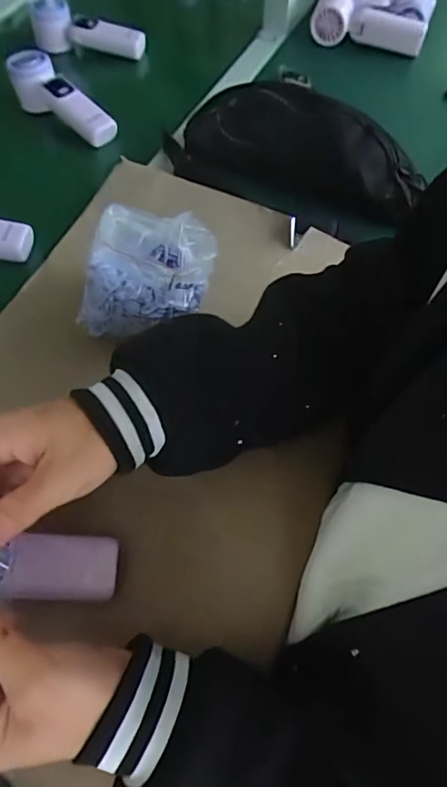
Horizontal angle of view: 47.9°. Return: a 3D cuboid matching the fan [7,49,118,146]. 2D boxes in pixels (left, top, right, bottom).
[{"bbox_3d":[-0.204,-0.375,0.638,0.155,0.057,0.055,40,66,20],"label":"fan"}]

